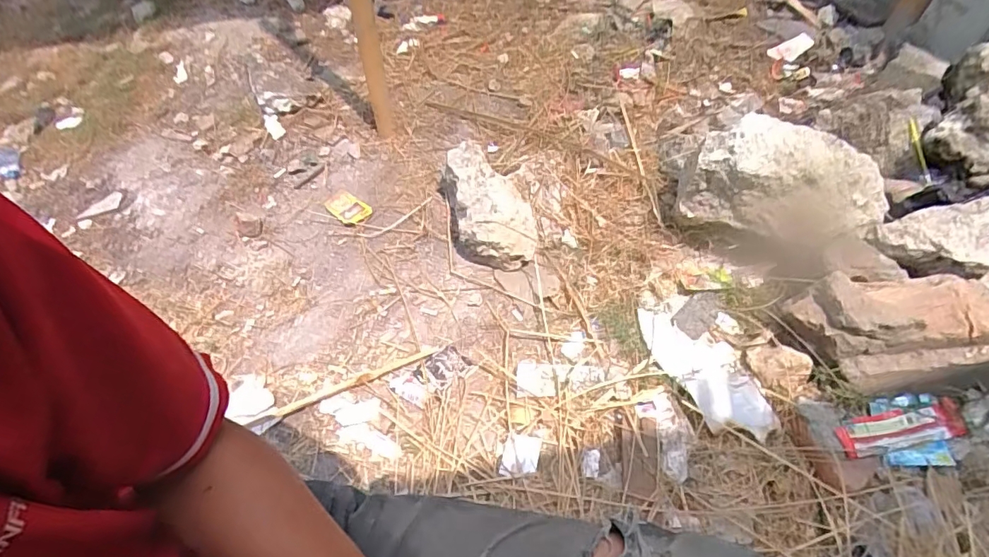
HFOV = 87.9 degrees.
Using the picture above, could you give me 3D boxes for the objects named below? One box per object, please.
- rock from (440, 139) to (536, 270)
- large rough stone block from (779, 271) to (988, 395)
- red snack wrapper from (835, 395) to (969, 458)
[{"bbox_3d":[-0.015,-0.153,1.085,0.183,0.125,0.266,-5,51,-4],"label":"rock"},{"bbox_3d":[0.668,0.089,0.813,0.352,0.124,0.154,3,53,1],"label":"large rough stone block"},{"bbox_3d":[0.614,0.228,0.790,0.207,0.032,0.068,-8,53,-8],"label":"red snack wrapper"}]

